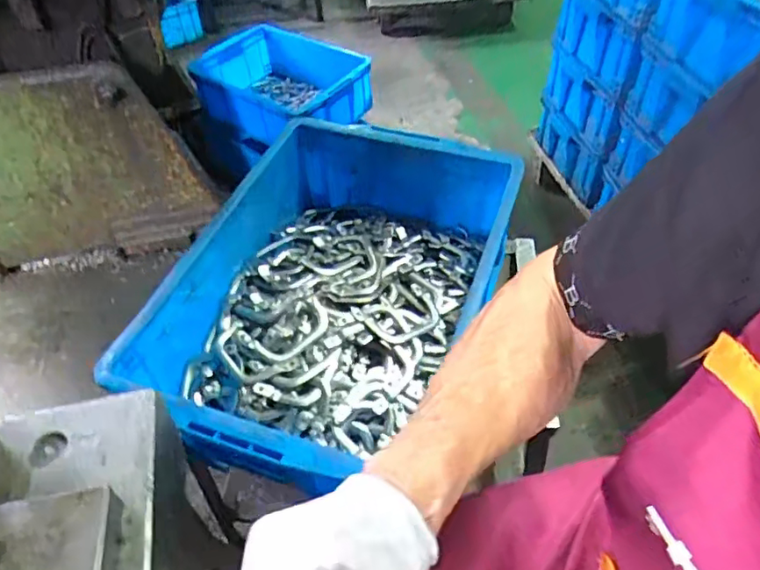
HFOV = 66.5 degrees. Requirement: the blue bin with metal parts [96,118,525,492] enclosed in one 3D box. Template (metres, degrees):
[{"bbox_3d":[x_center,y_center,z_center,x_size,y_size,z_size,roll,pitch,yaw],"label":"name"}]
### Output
[{"bbox_3d":[-0.057,0.006,0.732,0.353,0.137,0.497,16,51,16],"label":"blue bin with metal parts"}]

